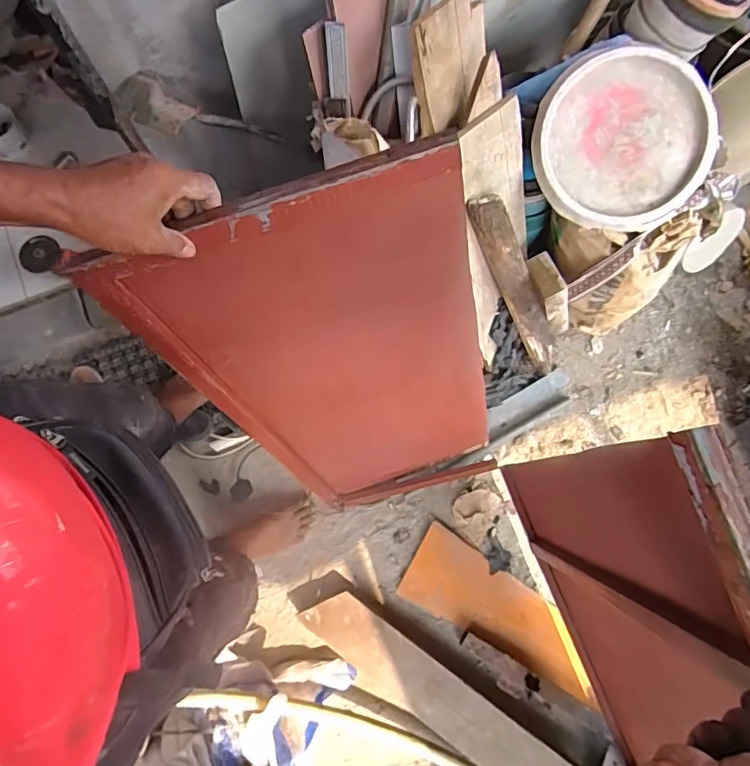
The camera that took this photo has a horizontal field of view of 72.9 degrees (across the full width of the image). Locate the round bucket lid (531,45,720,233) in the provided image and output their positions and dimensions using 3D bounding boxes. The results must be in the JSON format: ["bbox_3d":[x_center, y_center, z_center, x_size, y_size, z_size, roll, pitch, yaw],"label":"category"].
[{"bbox_3d":[0.475,-0.463,0.973,0.329,0.029,0.321,1,97,5],"label":"round bucket lid"}]

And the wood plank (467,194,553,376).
[{"bbox_3d":[0.327,-0.190,1.135,0.072,0.567,0.028,-27,48,15],"label":"wood plank"}]

